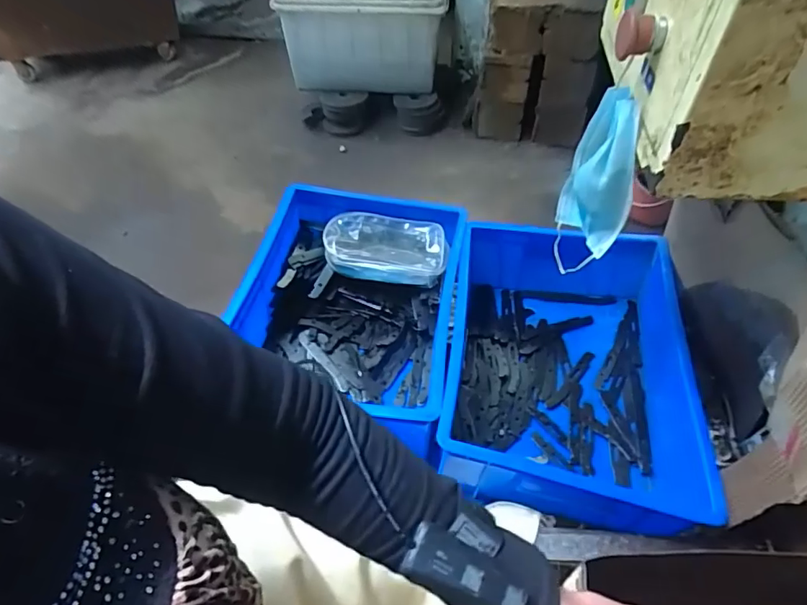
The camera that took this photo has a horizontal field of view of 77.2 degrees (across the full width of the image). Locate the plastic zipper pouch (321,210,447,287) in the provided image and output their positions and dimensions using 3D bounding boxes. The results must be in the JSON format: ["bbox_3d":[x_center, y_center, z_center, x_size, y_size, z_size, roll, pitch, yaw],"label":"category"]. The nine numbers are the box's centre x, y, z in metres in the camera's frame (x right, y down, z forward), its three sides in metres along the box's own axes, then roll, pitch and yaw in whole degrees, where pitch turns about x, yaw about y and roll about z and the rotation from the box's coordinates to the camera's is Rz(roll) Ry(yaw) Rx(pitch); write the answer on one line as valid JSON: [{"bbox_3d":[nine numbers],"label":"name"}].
[{"bbox_3d":[-0.027,-0.089,0.817,0.194,0.052,0.110,6,52,6],"label":"plastic zipper pouch"}]

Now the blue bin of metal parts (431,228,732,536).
[{"bbox_3d":[0.219,0.077,0.710,0.313,0.150,0.427,10,53,9],"label":"blue bin of metal parts"}]

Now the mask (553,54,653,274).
[{"bbox_3d":[0.200,-0.125,0.534,0.040,0.199,0.092,-13,53,-9],"label":"mask"}]

